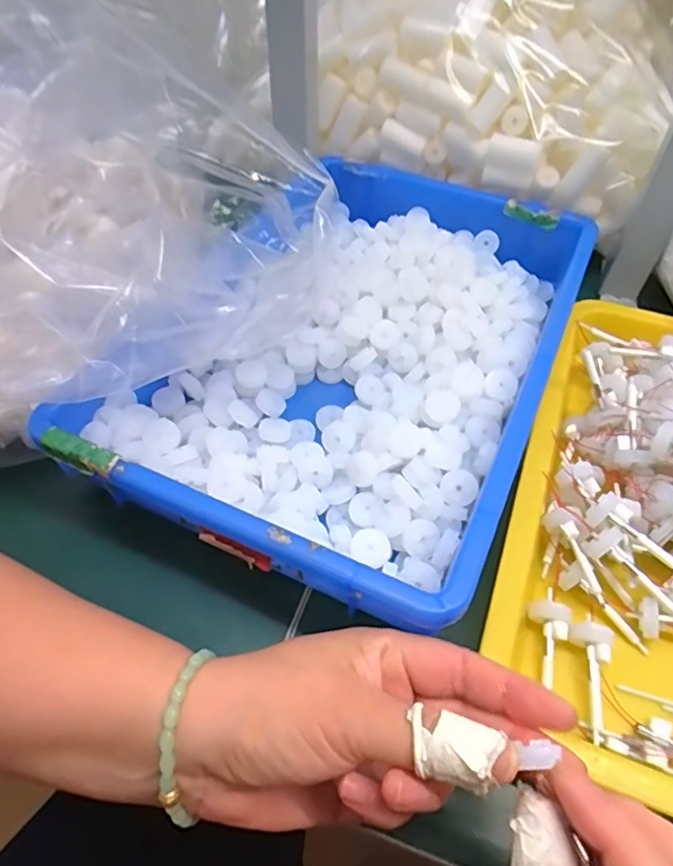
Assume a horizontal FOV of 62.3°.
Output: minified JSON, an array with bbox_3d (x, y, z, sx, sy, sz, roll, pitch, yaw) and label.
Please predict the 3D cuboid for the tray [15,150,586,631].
[{"bbox_3d":[0.022,-0.072,0.381,0.237,0.068,0.361,22,53,15],"label":"tray"}]

